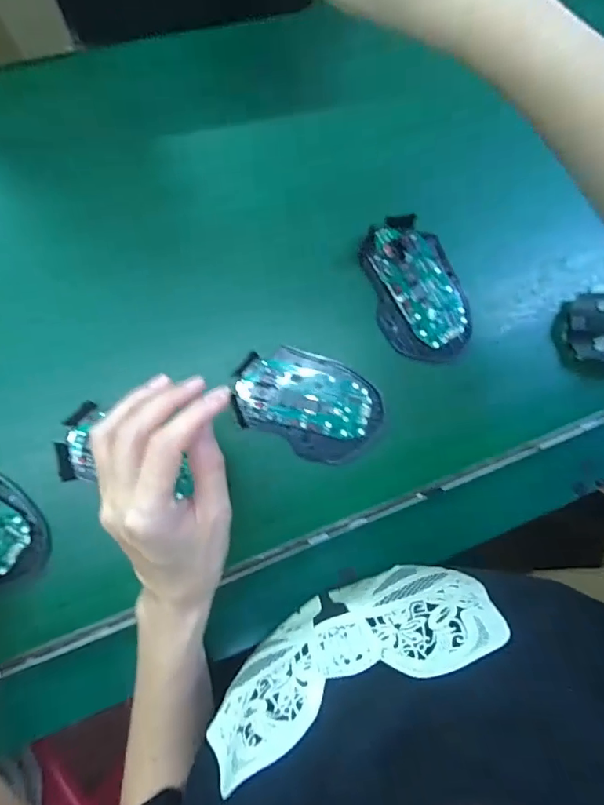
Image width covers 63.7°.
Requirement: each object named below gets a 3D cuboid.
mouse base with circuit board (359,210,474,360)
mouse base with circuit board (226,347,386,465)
[{"bbox_3d":[0.093,-0.088,0.388,0.069,0.019,0.116,-21,93,-8],"label":"mouse base with circuit board"},{"bbox_3d":[0.006,0.001,0.367,0.111,0.018,0.071,25,86,-8],"label":"mouse base with circuit board"}]

